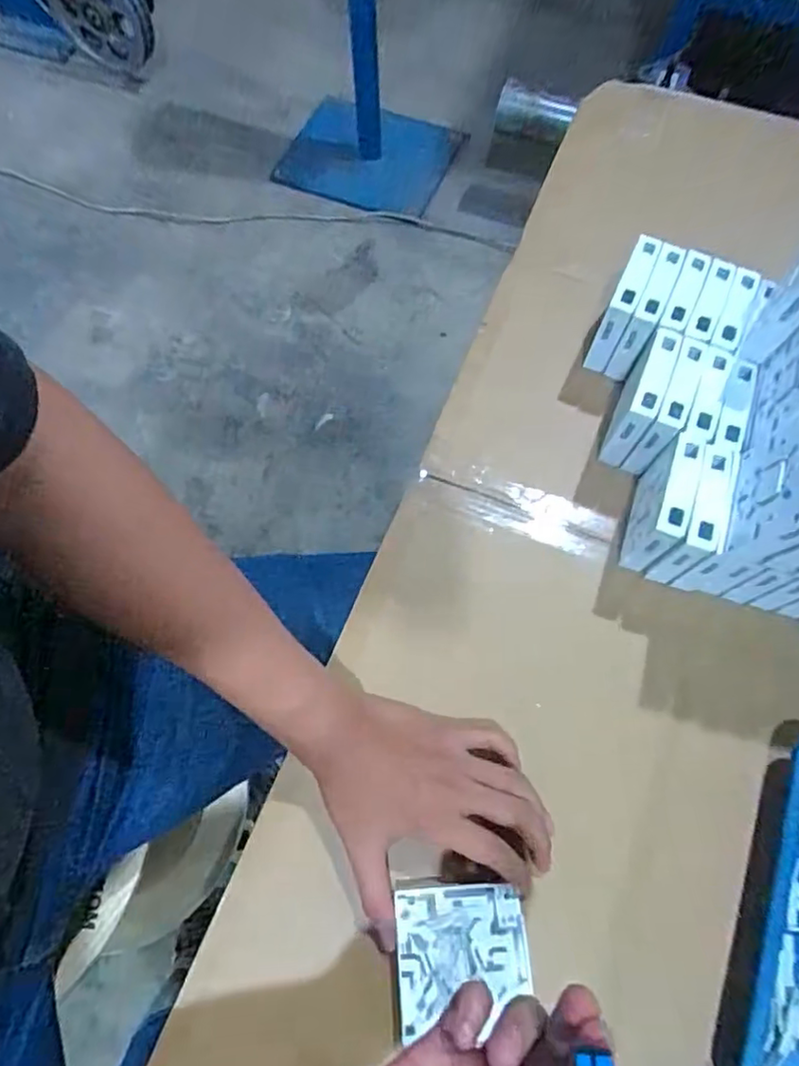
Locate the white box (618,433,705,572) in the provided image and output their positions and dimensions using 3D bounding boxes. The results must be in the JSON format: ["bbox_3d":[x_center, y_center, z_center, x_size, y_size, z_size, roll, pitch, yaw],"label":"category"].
[{"bbox_3d":[0.211,-0.023,0.495,0.026,0.087,0.095,20,70,8],"label":"white box"}]

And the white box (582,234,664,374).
[{"bbox_3d":[0.207,-0.211,0.568,0.022,0.095,0.090,25,71,10],"label":"white box"}]

